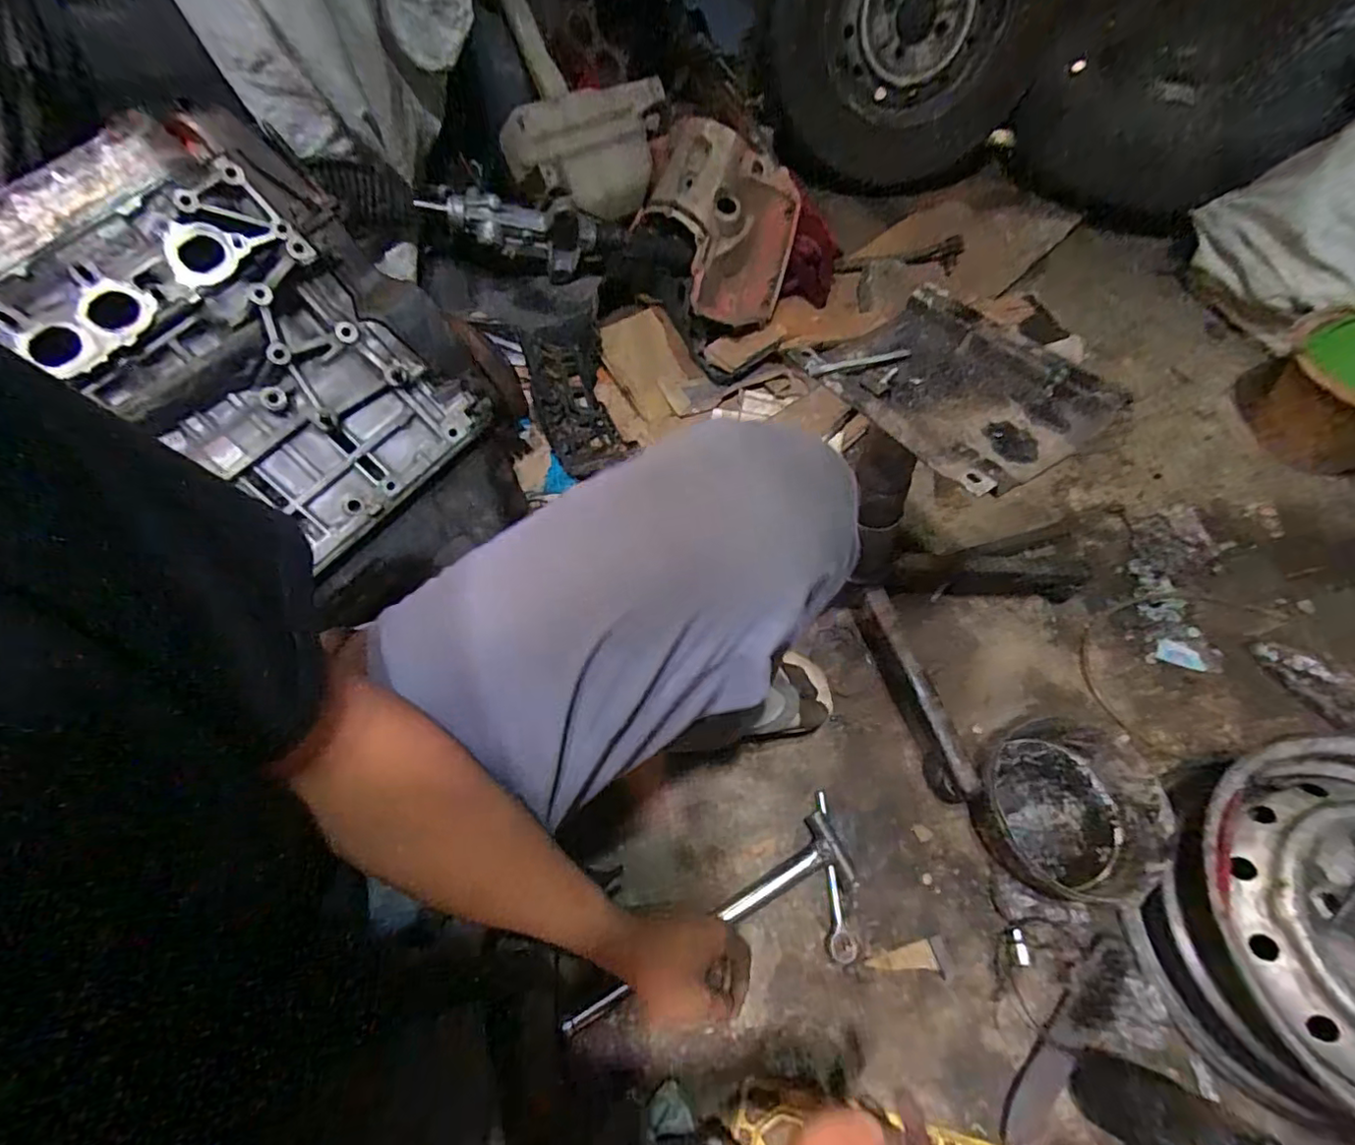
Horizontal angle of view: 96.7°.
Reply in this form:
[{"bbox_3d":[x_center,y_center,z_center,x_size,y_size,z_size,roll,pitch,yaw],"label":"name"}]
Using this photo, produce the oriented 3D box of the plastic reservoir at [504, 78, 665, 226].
[{"bbox_3d":[-0.148,-0.718,1.036,0.283,0.176,0.151,-14,61,-5],"label":"plastic reservoir"}]

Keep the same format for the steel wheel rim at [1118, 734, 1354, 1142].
[{"bbox_3d":[0.690,0.367,0.611,0.343,0.135,0.354,-1,61,2],"label":"steel wheel rim"}]

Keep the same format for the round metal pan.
[{"bbox_3d":[0.458,0.281,0.716,0.183,0.084,0.195,-1,61,2],"label":"round metal pan"}]

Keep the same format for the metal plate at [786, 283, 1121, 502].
[{"bbox_3d":[0.240,-0.164,0.533,0.180,0.031,0.219,-29,60,-14],"label":"metal plate"}]

